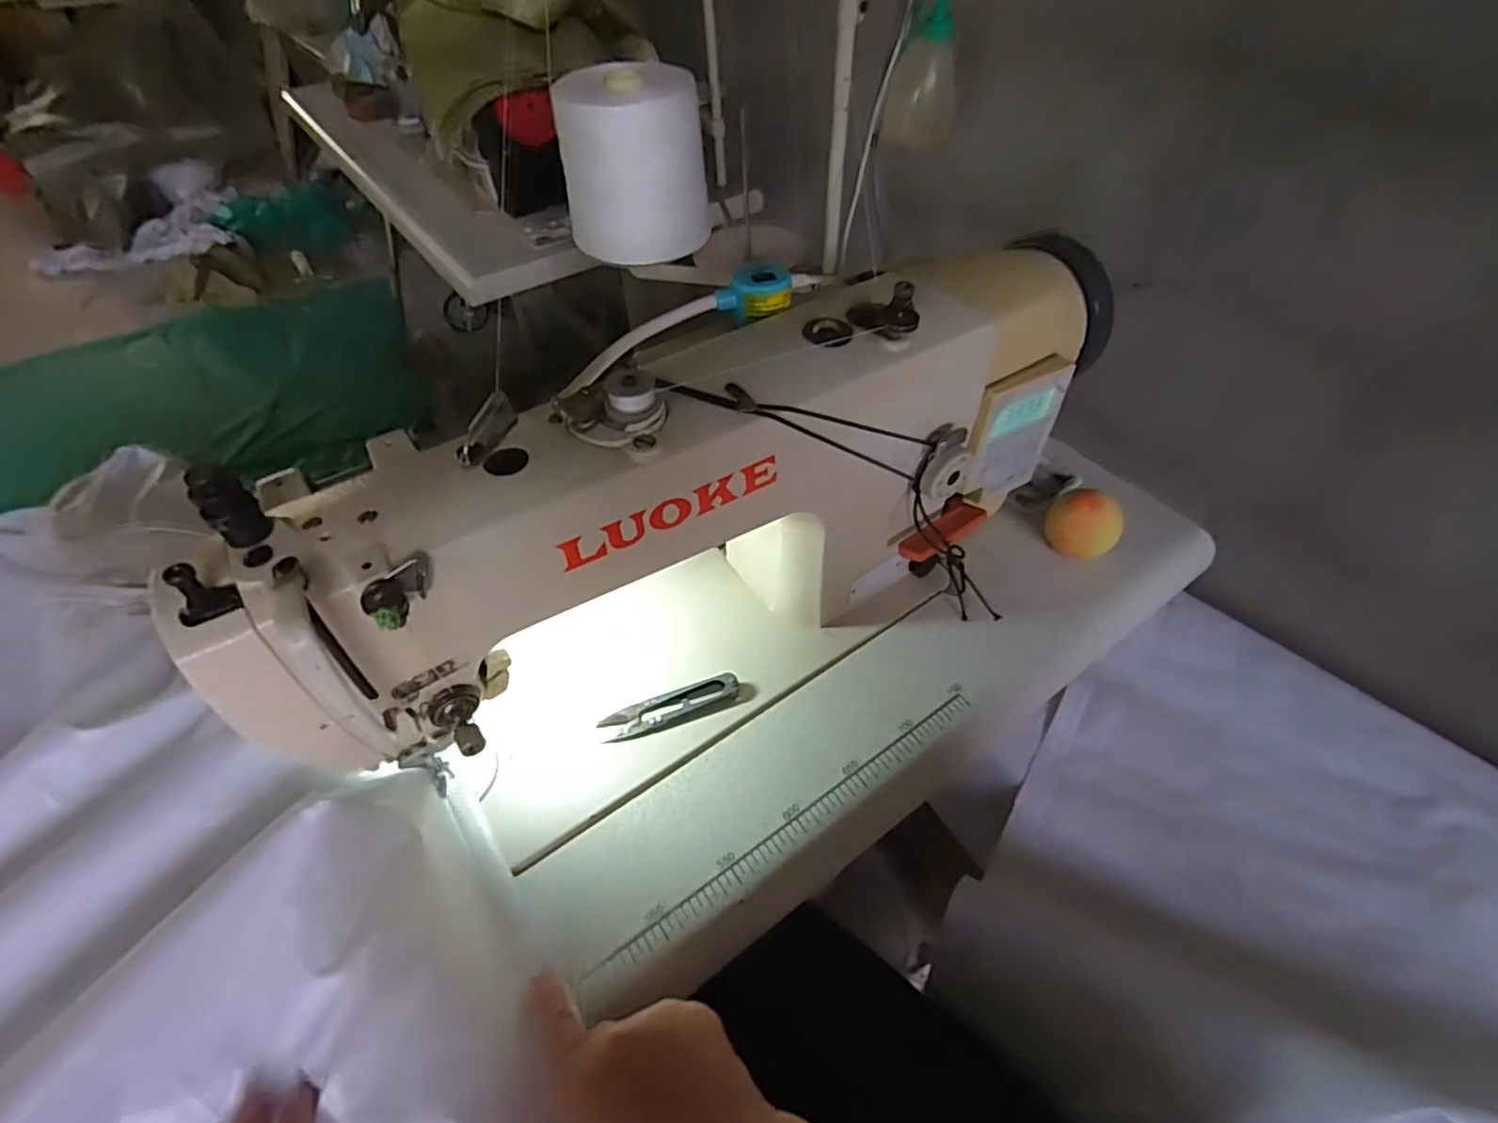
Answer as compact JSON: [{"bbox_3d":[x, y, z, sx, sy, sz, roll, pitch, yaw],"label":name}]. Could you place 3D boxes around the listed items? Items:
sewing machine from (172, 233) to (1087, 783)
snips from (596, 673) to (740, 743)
[{"bbox_3d":[-0.003,-0.046,0.442,0.569,0.237,0.160,-27,54,-21],"label":"sewing machine"},{"bbox_3d":[-0.056,0.101,0.467,0.101,0.008,0.024,-19,51,-15],"label":"snips"}]

